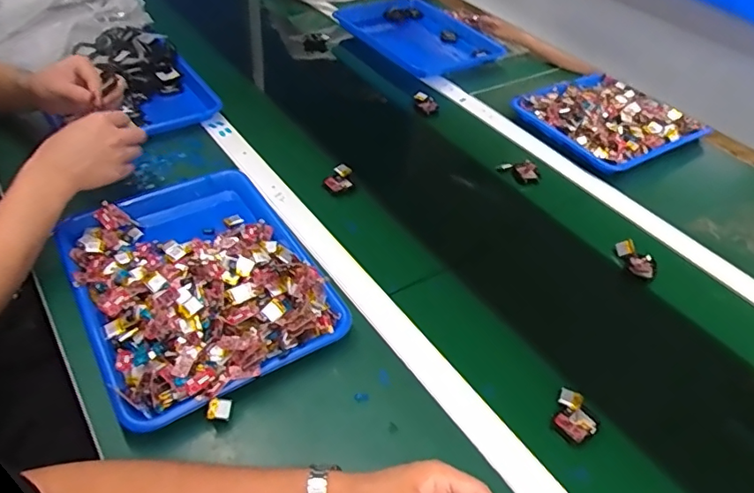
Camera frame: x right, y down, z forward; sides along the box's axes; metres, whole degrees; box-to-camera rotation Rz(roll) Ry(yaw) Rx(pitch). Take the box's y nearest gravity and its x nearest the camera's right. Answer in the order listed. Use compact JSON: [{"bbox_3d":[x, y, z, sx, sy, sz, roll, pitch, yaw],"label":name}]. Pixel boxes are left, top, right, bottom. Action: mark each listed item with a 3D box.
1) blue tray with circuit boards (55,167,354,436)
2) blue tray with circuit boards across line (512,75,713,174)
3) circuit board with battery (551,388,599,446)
[{"bbox_3d":[-0.214,0.038,0.638,0.257,0.068,0.338,-22,51,-26],"label":"blue tray with circuit boards"},{"bbox_3d":[0.416,-0.227,0.974,0.244,0.053,0.246,-24,52,-27],"label":"blue tray with circuit boards across line"},{"bbox_3d":[0.204,0.177,0.551,0.043,0.006,0.049,-36,63,-15],"label":"circuit board with battery"}]

